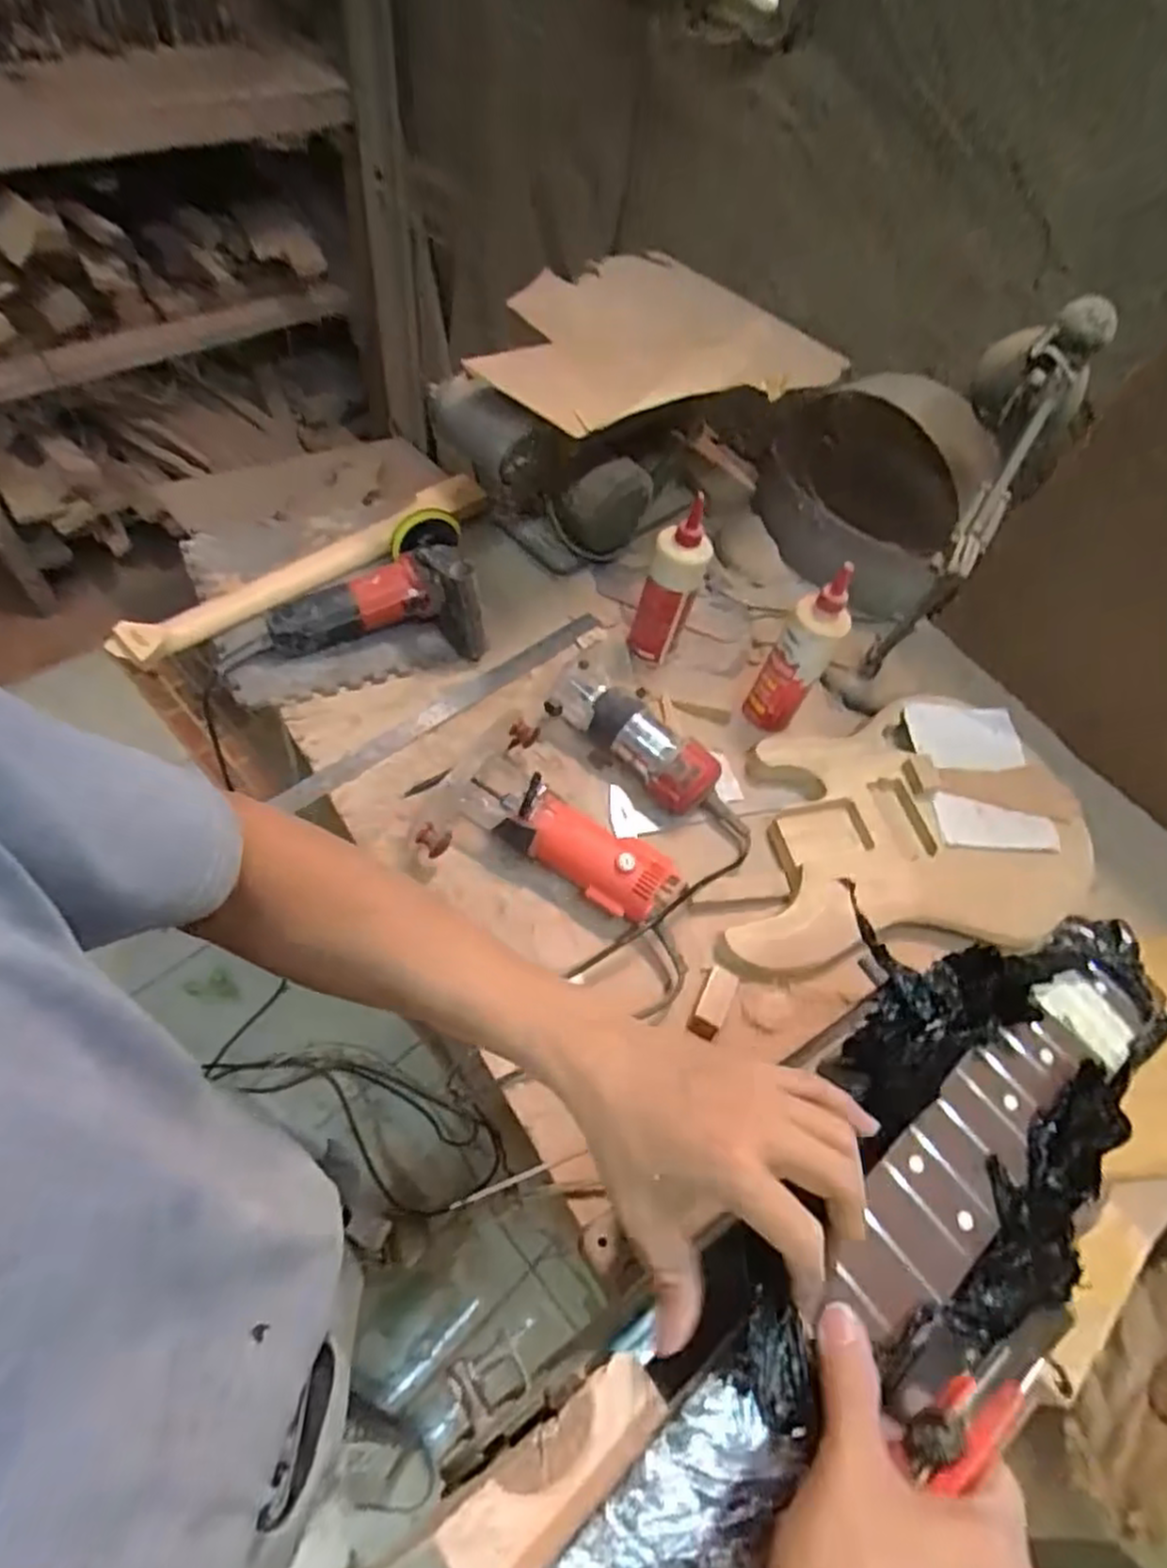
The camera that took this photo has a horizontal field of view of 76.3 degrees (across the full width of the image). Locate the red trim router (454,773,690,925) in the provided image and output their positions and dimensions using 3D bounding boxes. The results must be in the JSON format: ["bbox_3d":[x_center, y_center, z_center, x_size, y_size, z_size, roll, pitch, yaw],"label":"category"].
[{"bbox_3d":[-0.017,0.062,0.777,0.248,0.109,0.074,23,57,5],"label":"red trim router"}]

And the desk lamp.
[{"bbox_3d":[0.458,-0.325,0.899,0.124,0.419,0.279,29,58,9],"label":"desk lamp"}]

